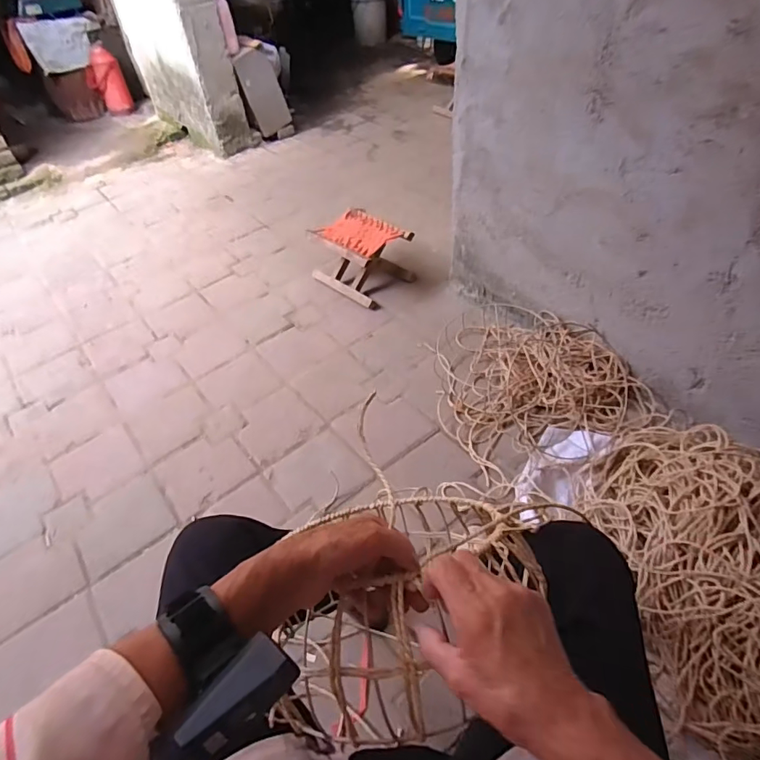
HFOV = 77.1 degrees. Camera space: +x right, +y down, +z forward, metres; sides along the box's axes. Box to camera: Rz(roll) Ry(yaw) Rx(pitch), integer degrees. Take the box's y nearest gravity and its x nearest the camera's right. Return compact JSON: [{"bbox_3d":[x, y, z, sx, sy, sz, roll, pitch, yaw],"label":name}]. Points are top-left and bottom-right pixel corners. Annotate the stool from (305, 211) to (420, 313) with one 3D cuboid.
[{"bbox_3d":[-0.061,-0.408,1.595,0.278,0.183,0.233,33,58,31],"label":"stool"}]

